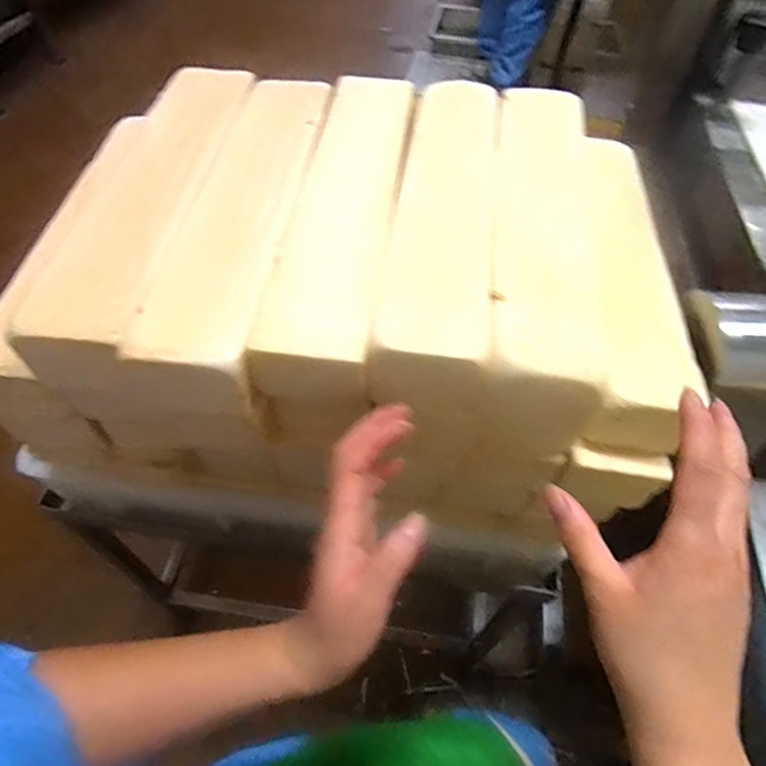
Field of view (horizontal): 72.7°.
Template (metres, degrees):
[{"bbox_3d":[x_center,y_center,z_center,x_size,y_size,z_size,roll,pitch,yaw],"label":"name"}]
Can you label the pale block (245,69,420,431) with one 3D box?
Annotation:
[{"bbox_3d":[-0.029,-0.133,0.448,0.076,0.078,0.354,6,54,3],"label":"pale block"}]

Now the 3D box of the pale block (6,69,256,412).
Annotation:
[{"bbox_3d":[-0.187,-0.150,0.450,0.085,0.068,0.353,6,54,3],"label":"pale block"}]

